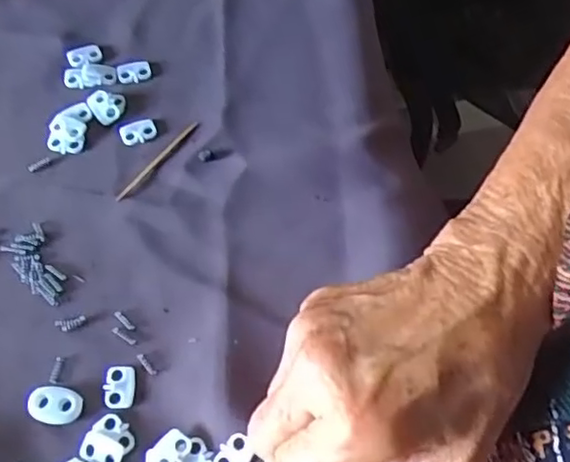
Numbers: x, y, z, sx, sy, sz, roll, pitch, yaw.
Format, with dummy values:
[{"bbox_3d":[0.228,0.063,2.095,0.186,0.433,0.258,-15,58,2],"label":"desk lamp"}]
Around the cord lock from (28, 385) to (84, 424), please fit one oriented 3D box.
[{"bbox_3d":[-0.099,0.075,0.278,0.022,0.004,0.016,8,63,1],"label":"cord lock"}]

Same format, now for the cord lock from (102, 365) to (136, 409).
[{"bbox_3d":[-0.073,0.068,0.284,0.013,0.004,0.019,0,63,-3],"label":"cord lock"}]

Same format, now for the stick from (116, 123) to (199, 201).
[{"bbox_3d":[-0.067,-0.037,0.338,0.005,0.004,0.060,35,66,14],"label":"stick"}]

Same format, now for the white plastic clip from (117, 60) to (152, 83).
[{"bbox_3d":[-0.084,-0.089,0.359,0.018,0.004,0.013,-11,64,-9],"label":"white plastic clip"}]

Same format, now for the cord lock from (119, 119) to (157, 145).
[{"bbox_3d":[-0.078,-0.053,0.343,0.019,0.004,0.011,-16,65,-11],"label":"cord lock"}]

